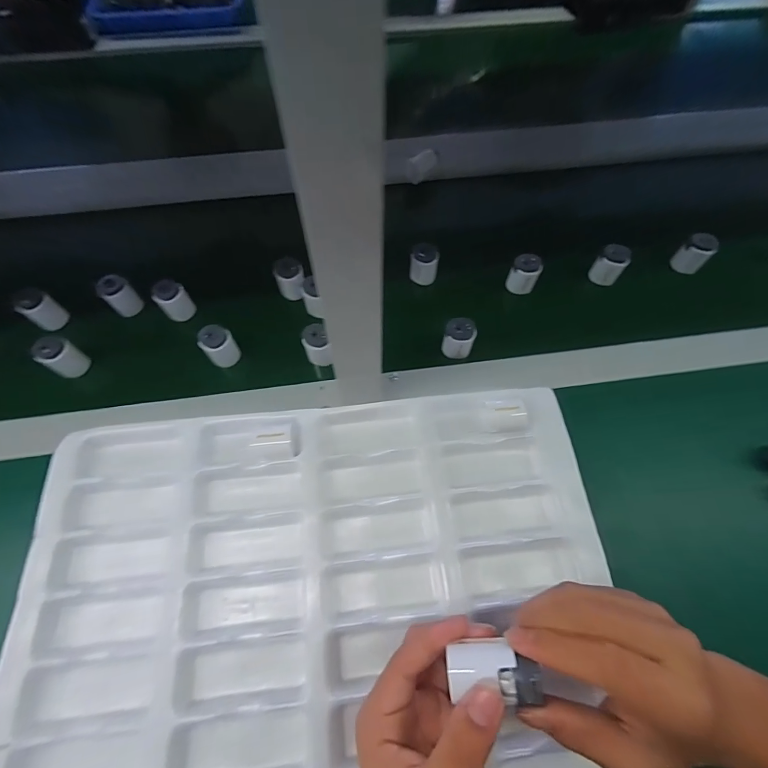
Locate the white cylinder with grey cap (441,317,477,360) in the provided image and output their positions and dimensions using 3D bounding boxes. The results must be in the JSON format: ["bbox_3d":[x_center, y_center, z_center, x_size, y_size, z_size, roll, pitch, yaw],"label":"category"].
[{"bbox_3d":[0.079,-0.047,0.424,0.032,0.038,0.029,13,63,7],"label":"white cylinder with grey cap"}]

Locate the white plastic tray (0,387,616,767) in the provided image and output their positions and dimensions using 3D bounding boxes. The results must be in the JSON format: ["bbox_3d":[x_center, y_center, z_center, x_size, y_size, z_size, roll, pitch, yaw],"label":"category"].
[{"bbox_3d":[-0.050,0.165,0.313,0.446,0.028,0.312,-6,62,-2],"label":"white plastic tray"}]

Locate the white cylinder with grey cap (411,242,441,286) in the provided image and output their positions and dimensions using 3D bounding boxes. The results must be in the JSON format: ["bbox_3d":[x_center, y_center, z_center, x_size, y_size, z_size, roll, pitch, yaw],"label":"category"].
[{"bbox_3d":[0.047,-0.140,0.466,0.032,0.042,0.025,6,63,4],"label":"white cylinder with grey cap"}]

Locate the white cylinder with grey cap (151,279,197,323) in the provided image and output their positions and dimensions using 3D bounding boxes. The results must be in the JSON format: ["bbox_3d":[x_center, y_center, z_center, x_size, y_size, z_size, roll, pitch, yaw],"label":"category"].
[{"bbox_3d":[-0.233,-0.091,0.448,0.032,0.051,0.025,-34,67,-16],"label":"white cylinder with grey cap"}]

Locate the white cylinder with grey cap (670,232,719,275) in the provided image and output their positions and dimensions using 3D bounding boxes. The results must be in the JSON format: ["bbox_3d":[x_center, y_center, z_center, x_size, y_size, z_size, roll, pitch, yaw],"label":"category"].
[{"bbox_3d":[0.375,-0.157,0.480,0.037,0.034,0.032,-39,68,-18],"label":"white cylinder with grey cap"}]

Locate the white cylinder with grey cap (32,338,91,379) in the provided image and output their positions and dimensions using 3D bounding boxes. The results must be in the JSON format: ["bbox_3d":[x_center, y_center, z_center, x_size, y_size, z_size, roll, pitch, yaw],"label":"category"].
[{"bbox_3d":[-0.334,-0.028,0.414,0.027,0.042,0.031,29,66,15],"label":"white cylinder with grey cap"}]

